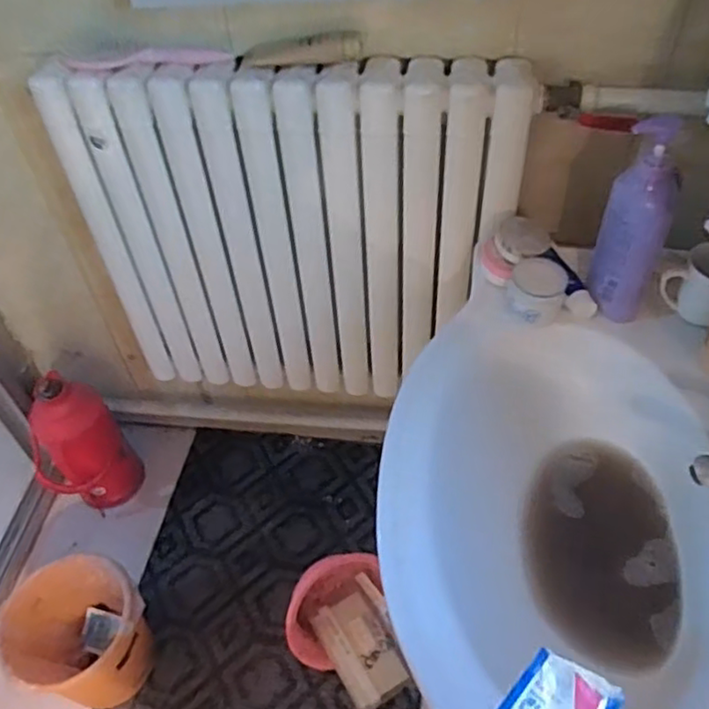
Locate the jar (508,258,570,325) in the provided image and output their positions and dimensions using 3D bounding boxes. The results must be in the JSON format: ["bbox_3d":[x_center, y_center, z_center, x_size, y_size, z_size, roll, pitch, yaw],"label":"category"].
[{"bbox_3d":[0.251,-0.087,0.925,0.078,0.064,0.073,-2,49,2],"label":"jar"}]

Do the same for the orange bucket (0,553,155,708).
[{"bbox_3d":[-0.537,0.568,1.340,0.239,0.239,0.227,-2,49,2],"label":"orange bucket"}]

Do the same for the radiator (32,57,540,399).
[{"bbox_3d":[-0.104,-0.182,1.200,0.735,0.677,0.147,9,50,12],"label":"radiator"}]

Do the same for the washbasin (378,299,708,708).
[{"bbox_3d":[0.244,0.224,0.753,0.413,0.154,0.651,-1,49,3],"label":"washbasin"}]

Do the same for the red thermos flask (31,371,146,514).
[{"bbox_3d":[-0.657,0.211,1.590,0.178,0.392,0.182,-2,49,2],"label":"red thermos flask"}]

